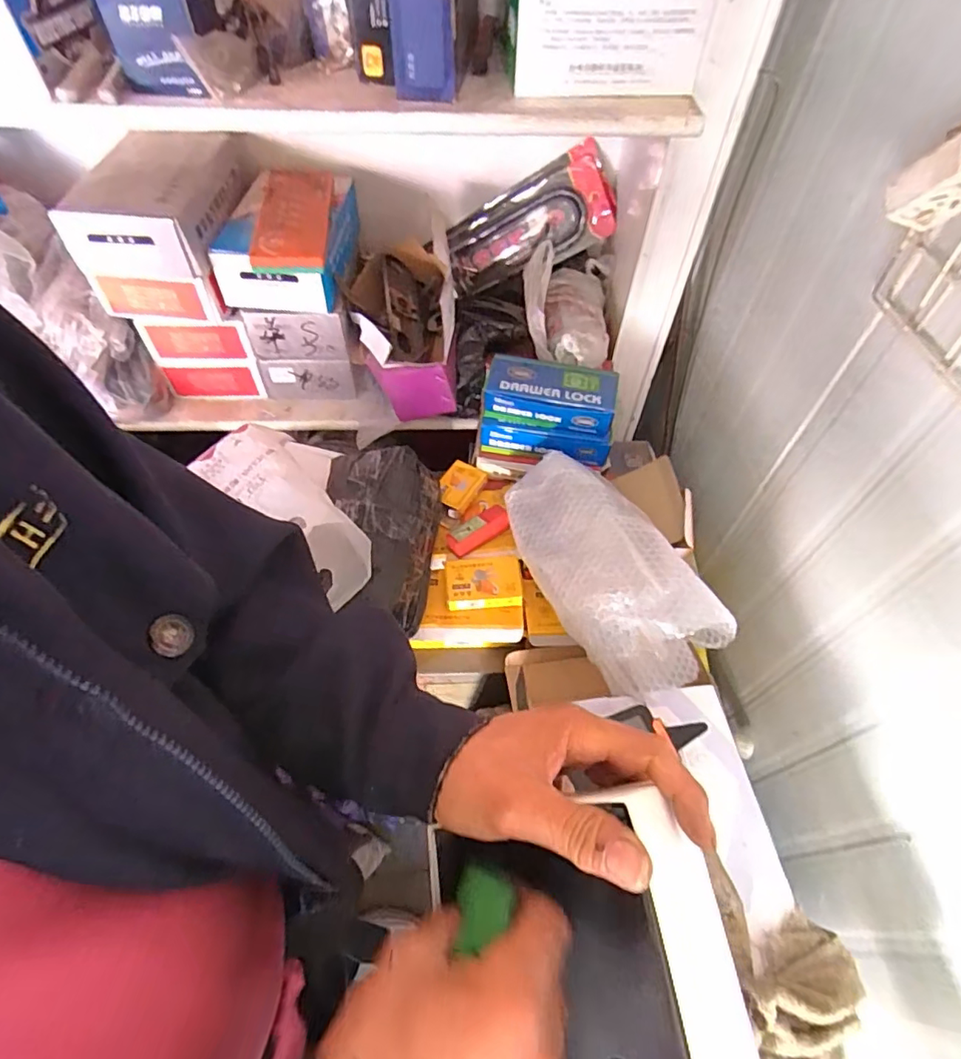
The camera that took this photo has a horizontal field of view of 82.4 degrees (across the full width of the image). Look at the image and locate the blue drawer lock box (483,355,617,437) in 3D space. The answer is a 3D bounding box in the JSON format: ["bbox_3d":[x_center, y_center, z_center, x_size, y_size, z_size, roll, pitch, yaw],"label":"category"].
[{"bbox_3d":[0.095,-0.185,0.747,0.174,0.053,0.079,12,55,6],"label":"blue drawer lock box"}]

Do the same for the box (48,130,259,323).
[{"bbox_3d":[-0.404,-0.409,0.734,0.163,0.138,0.253,2,55,-1],"label":"box"}]

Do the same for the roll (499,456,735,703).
[{"bbox_3d":[0.143,0.033,0.643,0.154,0.092,0.313,-26,60,-19],"label":"roll"}]

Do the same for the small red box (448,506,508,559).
[{"bbox_3d":[-0.004,0.002,0.749,0.092,0.022,0.036,-29,61,-21],"label":"small red box"}]

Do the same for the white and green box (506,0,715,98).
[{"bbox_3d":[0.129,-0.501,0.551,0.194,0.105,0.072,-4,55,-5],"label":"white and green box"}]

